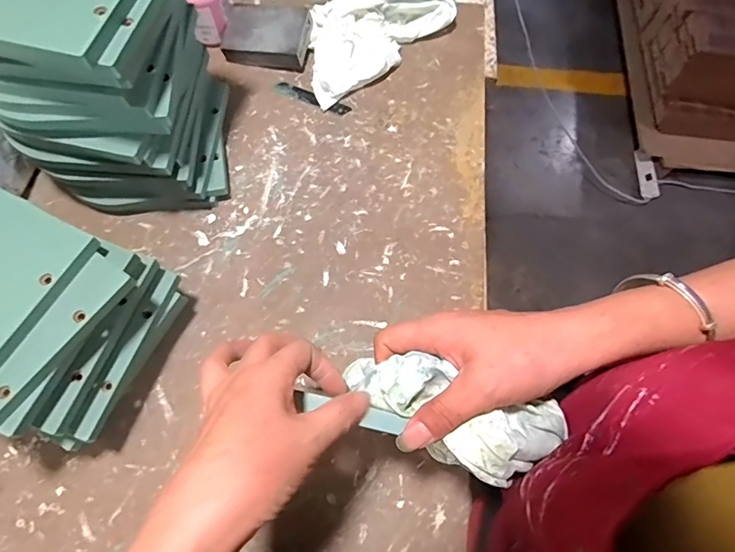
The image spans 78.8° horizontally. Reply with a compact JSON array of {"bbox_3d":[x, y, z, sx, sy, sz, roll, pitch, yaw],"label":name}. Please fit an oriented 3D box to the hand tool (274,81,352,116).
[{"bbox_3d":[-0.069,-0.219,0.551,0.099,0.005,0.021,23,68,8],"label":"hand tool"}]

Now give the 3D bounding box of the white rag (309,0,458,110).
[{"bbox_3d":[0.000,-0.313,0.569,0.219,0.047,0.128,-37,73,-16],"label":"white rag"}]

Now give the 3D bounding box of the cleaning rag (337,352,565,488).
[{"bbox_3d":[0.048,0.080,0.277,0.132,0.043,0.058,24,68,16],"label":"cleaning rag"}]

